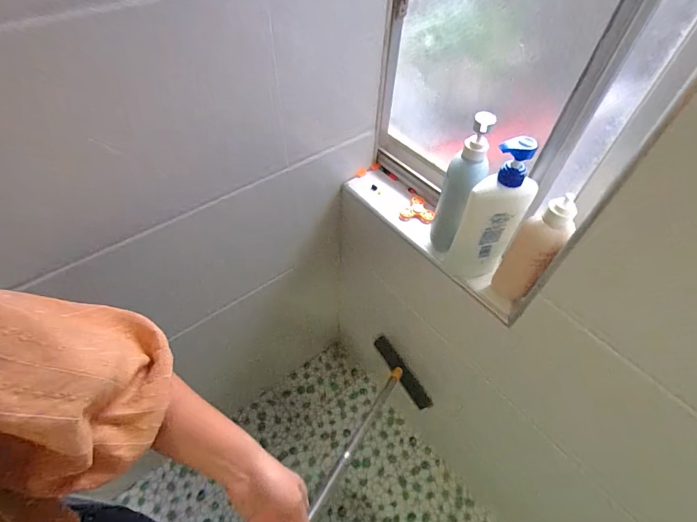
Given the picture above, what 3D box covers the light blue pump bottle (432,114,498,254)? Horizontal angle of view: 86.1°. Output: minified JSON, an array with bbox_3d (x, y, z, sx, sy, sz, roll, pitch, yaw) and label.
[{"bbox_3d":[0.180,-0.111,0.611,0.059,0.253,0.062,1,53,-1],"label":"light blue pump bottle"}]

